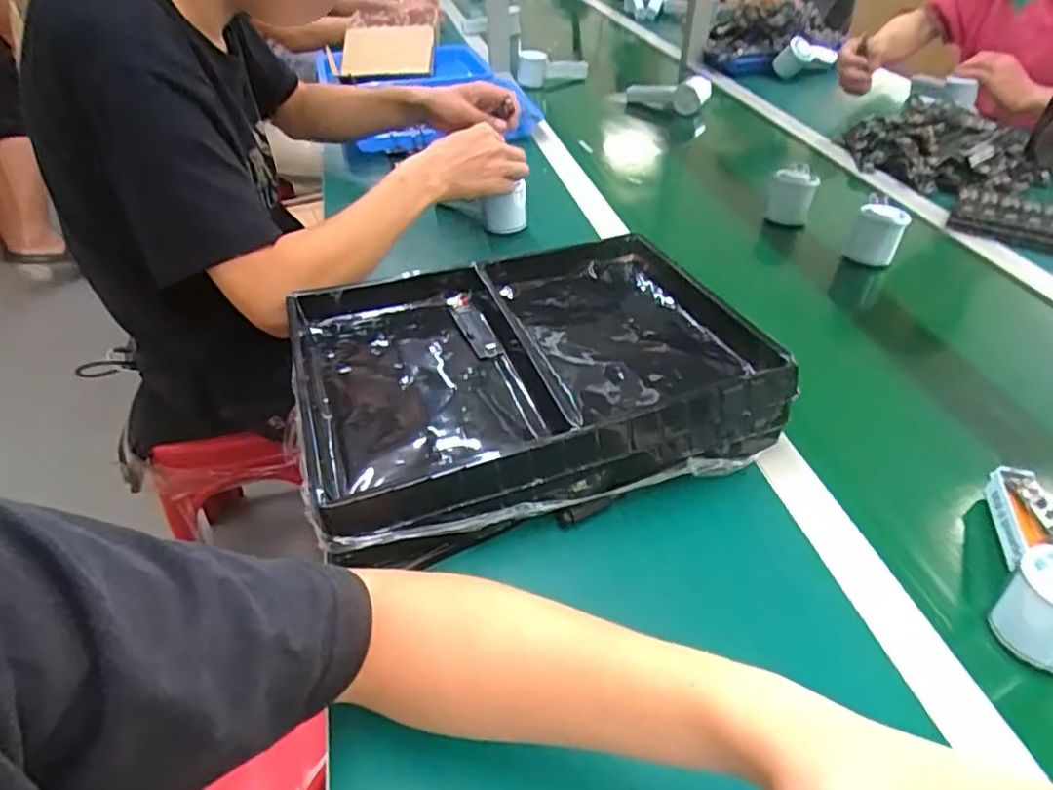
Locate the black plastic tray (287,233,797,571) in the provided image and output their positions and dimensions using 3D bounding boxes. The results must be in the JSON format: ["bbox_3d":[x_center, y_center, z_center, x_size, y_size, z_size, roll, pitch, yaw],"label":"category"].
[{"bbox_3d":[0.000,-0.028,0.569,0.375,0.063,0.285,-13,43,-15],"label":"black plastic tray"}]

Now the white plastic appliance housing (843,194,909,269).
[{"bbox_3d":[0.426,-0.200,0.791,0.054,0.065,0.042,18,44,20],"label":"white plastic appliance housing"}]

